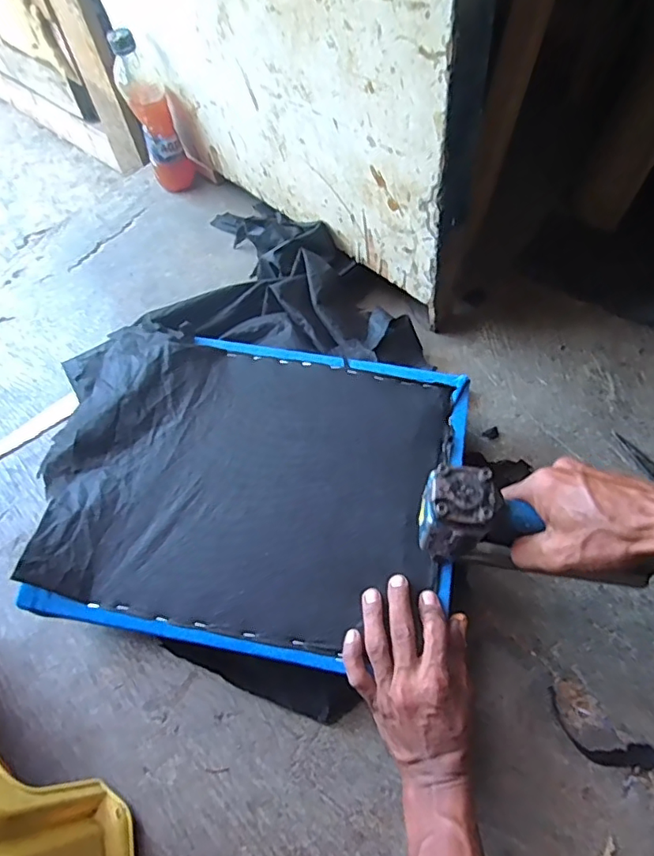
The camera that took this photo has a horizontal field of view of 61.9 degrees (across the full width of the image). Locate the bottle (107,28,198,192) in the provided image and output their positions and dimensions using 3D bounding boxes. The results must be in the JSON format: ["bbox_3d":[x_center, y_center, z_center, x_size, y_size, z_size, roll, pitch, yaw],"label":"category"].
[{"bbox_3d":[-0.258,-0.465,0.819,0.069,0.221,0.065,-17,62,-5],"label":"bottle"}]

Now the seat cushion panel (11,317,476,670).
[{"bbox_3d":[-0.071,0.051,0.536,0.385,0.044,0.306,7,63,8],"label":"seat cushion panel"}]

